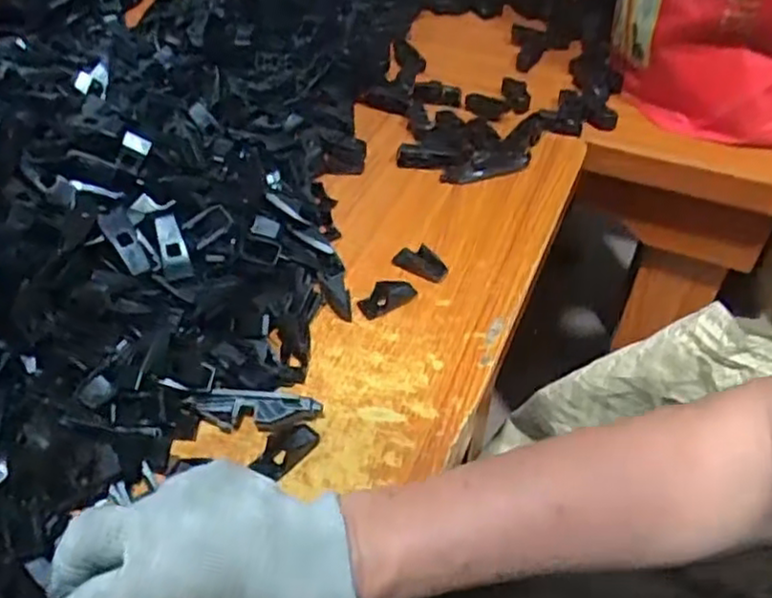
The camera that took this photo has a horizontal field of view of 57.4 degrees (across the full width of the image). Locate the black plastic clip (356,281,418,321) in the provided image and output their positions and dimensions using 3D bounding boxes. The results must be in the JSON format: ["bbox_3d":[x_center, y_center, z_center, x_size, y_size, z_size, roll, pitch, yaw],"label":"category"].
[{"bbox_3d":[0.001,-0.003,0.491,0.041,0.011,0.019,-24,50,-24],"label":"black plastic clip"}]

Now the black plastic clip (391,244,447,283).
[{"bbox_3d":[0.026,-0.028,0.517,0.041,0.014,0.021,25,49,22],"label":"black plastic clip"}]

